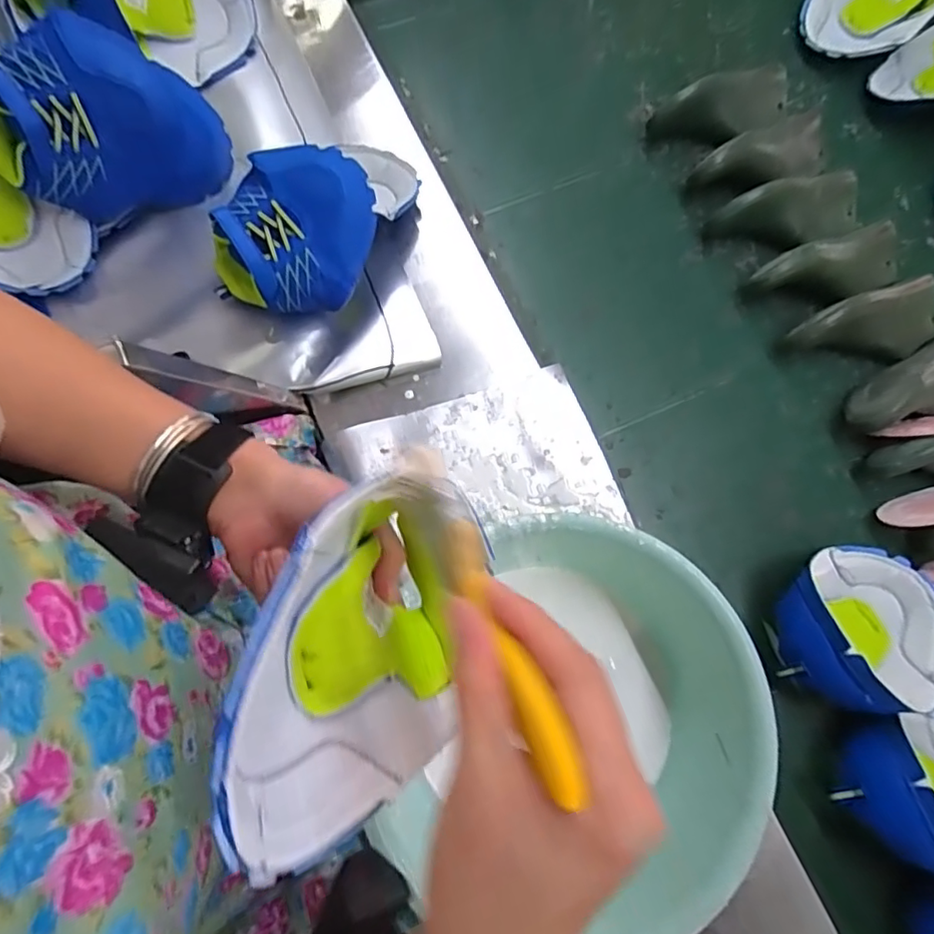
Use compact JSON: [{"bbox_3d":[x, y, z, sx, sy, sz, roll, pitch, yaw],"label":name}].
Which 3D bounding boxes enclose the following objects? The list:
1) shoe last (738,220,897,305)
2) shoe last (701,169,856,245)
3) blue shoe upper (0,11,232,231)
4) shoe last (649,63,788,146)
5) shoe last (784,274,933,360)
[{"bbox_3d":[0.421,-0.226,0.647,0.187,0.062,0.074,-19,78,-5],"label":"shoe last"},{"bbox_3d":[0.380,-0.292,0.656,0.180,0.067,0.075,-19,78,-5],"label":"shoe last"},{"bbox_3d":[-0.353,-0.327,0.545,0.203,0.168,0.084,-33,46,-8],"label":"blue shoe upper"},{"bbox_3d":[0.328,-0.438,0.685,0.191,0.059,0.074,-20,78,-6],"label":"shoe last"},{"bbox_3d":[0.451,-0.156,0.625,0.186,0.057,0.076,-18,78,-5],"label":"shoe last"}]

